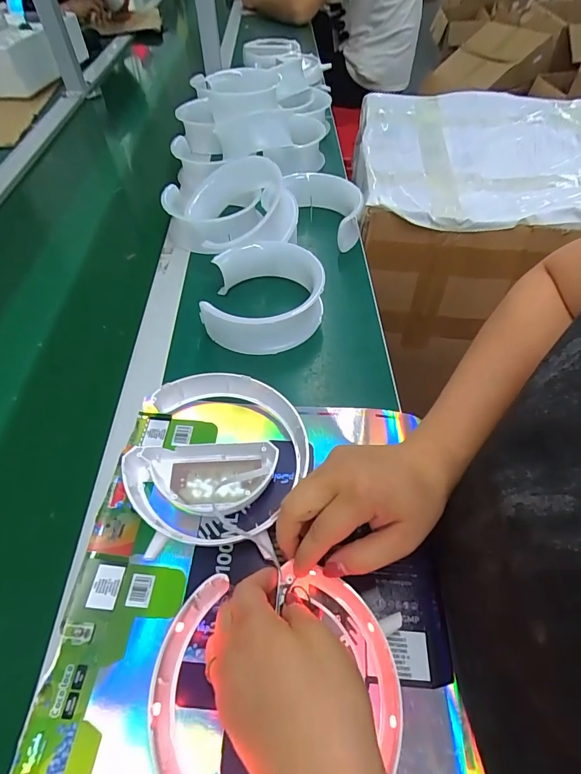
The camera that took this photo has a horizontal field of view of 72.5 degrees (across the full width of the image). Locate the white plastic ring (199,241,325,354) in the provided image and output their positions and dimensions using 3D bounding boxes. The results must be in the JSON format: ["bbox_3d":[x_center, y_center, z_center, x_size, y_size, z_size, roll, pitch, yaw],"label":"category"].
[{"bbox_3d":[-0.031,-0.111,0.473,0.126,0.054,0.153,5,53,6],"label":"white plastic ring"}]

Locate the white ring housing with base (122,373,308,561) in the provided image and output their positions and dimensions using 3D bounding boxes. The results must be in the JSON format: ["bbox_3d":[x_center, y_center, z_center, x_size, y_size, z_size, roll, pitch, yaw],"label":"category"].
[{"bbox_3d":[-0.063,0.063,0.347,0.144,0.044,0.156,-1,53,1],"label":"white ring housing with base"}]

